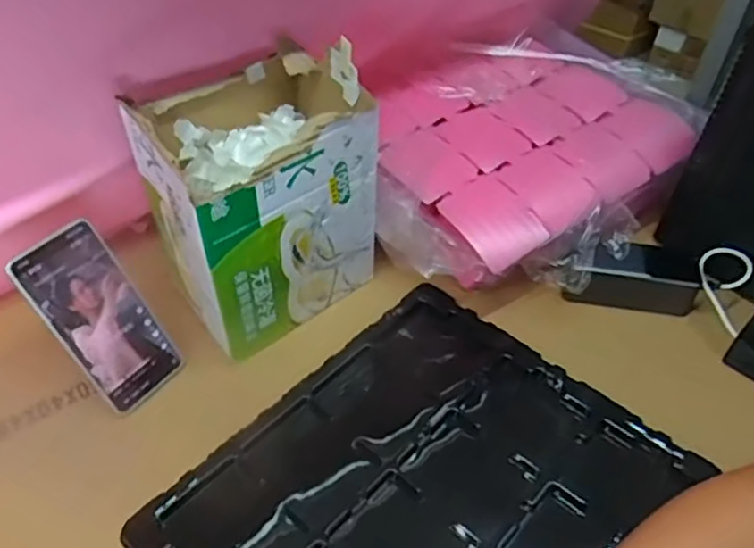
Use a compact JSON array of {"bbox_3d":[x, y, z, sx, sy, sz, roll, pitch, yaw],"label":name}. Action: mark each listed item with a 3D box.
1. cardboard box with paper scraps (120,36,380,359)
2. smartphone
[{"bbox_3d":[-0.111,-0.079,0.616,0.200,0.211,0.153,-33,55,-30],"label":"cardboard box with paper scraps"},{"bbox_3d":[-0.242,0.038,0.569,0.014,0.166,0.081,-2,36,41],"label":"smartphone"}]

